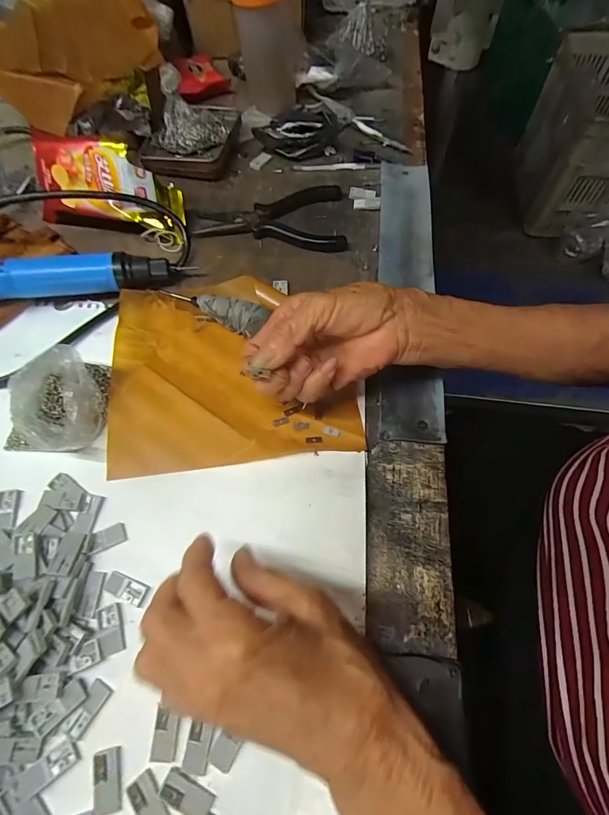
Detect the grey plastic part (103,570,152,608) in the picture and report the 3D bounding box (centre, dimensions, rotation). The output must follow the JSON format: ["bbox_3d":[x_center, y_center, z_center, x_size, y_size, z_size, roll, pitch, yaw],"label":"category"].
[{"bbox_3d":[-0.117,0.119,0.262,0.030,0.004,0.014,19,65,11],"label":"grey plastic part"}]

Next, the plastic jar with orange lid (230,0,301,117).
[{"bbox_3d":[-0.042,-0.429,0.461,0.085,0.131,0.064,-6,63,-1],"label":"plastic jar with orange lid"}]

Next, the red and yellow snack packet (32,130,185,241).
[{"bbox_3d":[-0.198,-0.214,0.392,0.158,0.072,0.054,12,63,6],"label":"red and yellow snack packet"}]

